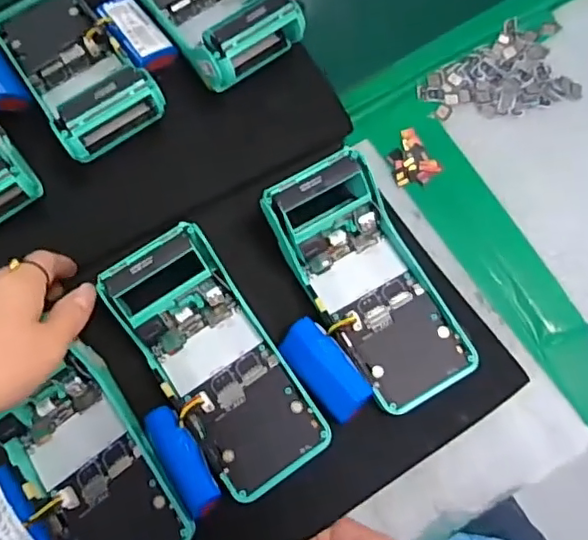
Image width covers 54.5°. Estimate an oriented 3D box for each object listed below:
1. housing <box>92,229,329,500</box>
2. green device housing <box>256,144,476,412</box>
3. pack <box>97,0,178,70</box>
[{"bbox_3d":[-0.051,0.059,0.374,0.072,0.047,0.166,-33,76,-10],"label":"housing"},{"bbox_3d":[0.050,0.007,0.389,0.082,0.057,0.162,-29,75,-9],"label":"green device housing"},{"bbox_3d":[-0.128,-0.192,0.457,0.036,0.017,0.073,-38,77,-11],"label":"pack"}]

